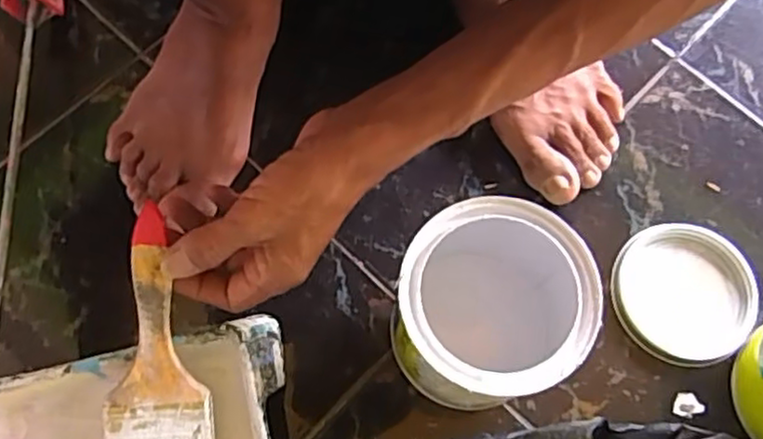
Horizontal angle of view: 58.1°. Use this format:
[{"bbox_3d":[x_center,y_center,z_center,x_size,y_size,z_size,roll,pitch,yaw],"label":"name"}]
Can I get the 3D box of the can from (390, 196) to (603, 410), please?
[{"bbox_3d":[0.061,0.058,0.416,0.100,0.122,0.101,1,71,-2],"label":"can"}]

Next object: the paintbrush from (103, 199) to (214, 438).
[{"bbox_3d":[-0.126,0.084,0.385,0.057,0.008,0.175,-1,94,-2],"label":"paintbrush"}]

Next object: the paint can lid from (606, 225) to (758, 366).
[{"bbox_3d":[0.213,0.051,0.485,0.092,0.016,0.098,1,71,-2],"label":"paint can lid"}]

